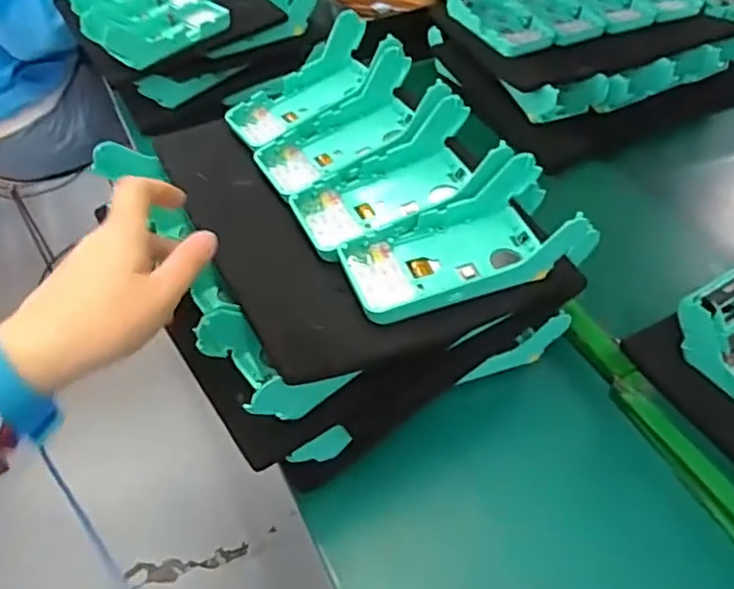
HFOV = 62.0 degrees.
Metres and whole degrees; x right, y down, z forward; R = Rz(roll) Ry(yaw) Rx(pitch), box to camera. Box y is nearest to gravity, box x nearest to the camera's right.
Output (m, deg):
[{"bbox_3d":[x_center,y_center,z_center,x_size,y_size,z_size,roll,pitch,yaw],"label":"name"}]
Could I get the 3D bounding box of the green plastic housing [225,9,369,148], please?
[{"bbox_3d":[-0.061,-0.207,0.603,0.081,0.057,0.176,36,71,29],"label":"green plastic housing"}]

